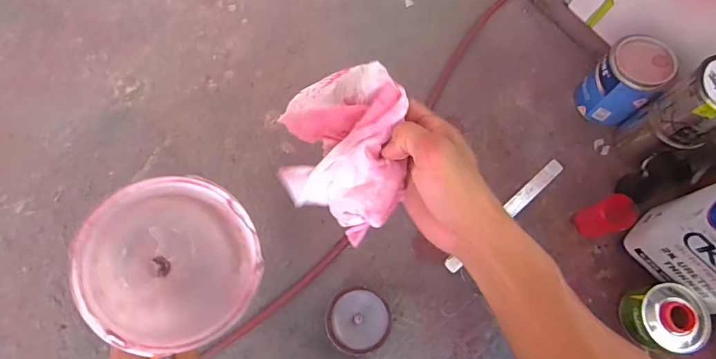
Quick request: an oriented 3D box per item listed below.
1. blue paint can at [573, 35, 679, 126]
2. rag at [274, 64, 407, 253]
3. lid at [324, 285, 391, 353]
[{"bbox_3d":[0.467,-0.171,0.781,0.104,0.131,0.101,0,72,-1],"label":"blue paint can"},{"bbox_3d":[-0.015,-0.036,0.394,0.103,0.100,0.158,-2,72,-2],"label":"rag"},{"bbox_3d":[0.000,0.227,0.712,0.100,0.025,0.099,-16,73,-6],"label":"lid"}]

